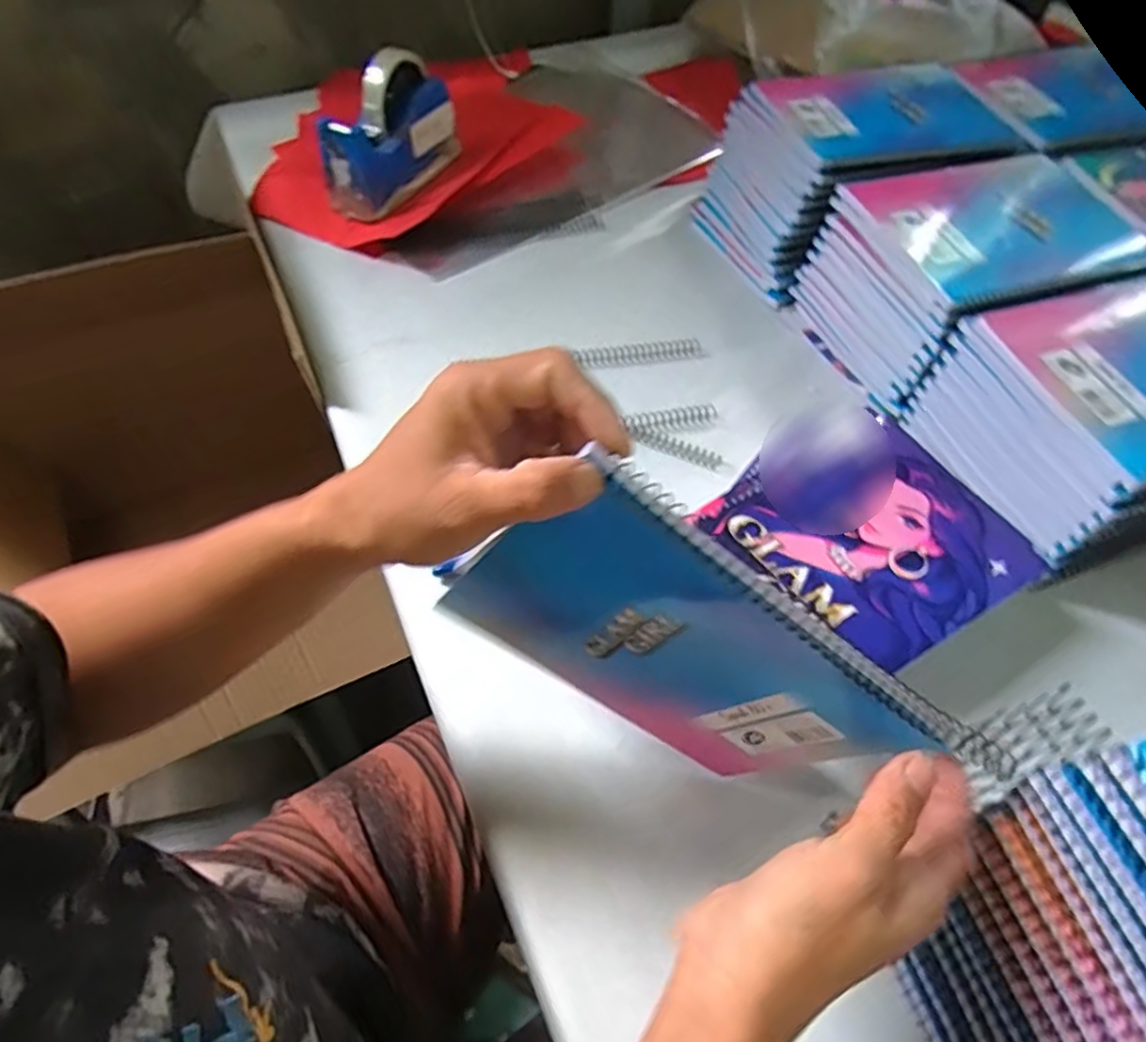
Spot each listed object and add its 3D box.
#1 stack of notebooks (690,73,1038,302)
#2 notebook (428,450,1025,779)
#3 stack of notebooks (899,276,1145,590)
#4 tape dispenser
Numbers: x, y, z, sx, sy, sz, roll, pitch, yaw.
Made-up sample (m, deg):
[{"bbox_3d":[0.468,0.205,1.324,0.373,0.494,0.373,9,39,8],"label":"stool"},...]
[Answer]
[{"bbox_3d":[0.262,-0.332,0.655,0.245,0.113,0.179,-16,58,-11],"label":"stack of notebooks"},{"bbox_3d":[0.049,0.066,0.316,0.203,0.159,0.008,36,51,-12],"label":"notebook"},{"bbox_3d":[0.385,-0.072,0.484,0.210,0.110,0.157,-16,57,-11],"label":"stack of notebooks"},{"bbox_3d":[-0.185,-0.392,0.682,0.055,0.099,0.154,23,59,14],"label":"tape dispenser"}]

